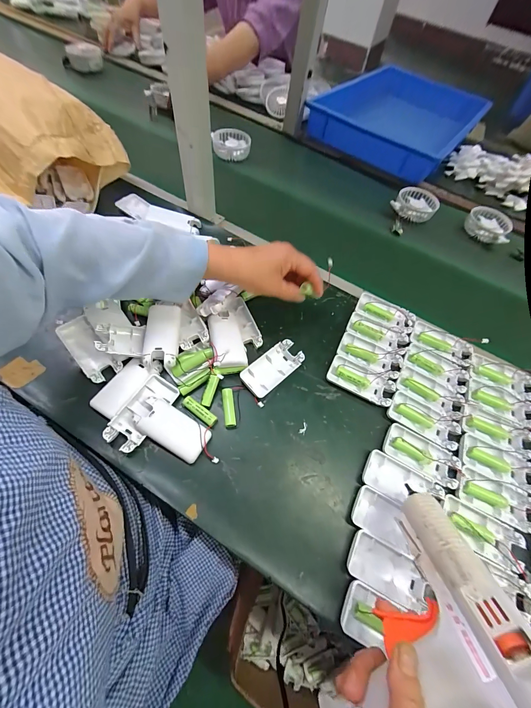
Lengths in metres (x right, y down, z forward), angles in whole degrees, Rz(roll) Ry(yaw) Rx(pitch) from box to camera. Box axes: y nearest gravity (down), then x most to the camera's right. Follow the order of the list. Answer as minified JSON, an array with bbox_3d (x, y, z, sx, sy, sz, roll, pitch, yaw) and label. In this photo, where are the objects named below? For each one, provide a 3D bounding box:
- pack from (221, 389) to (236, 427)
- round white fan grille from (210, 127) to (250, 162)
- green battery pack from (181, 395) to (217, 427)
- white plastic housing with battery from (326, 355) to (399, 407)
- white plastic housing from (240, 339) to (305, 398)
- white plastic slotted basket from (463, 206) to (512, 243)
[{"bbox_3d":[-0.048,0.072,0.373,0.014,0.018,0.048,-6,62,-9],"label":"pack"},{"bbox_3d":[-0.084,-0.506,0.689,0.087,0.048,0.082,3,61,-5],"label":"round white fan grille"},{"bbox_3d":[-0.086,0.075,0.369,0.051,0.017,0.014,34,63,12],"label":"green battery pack"},{"bbox_3d":[0.141,0.034,0.410,0.095,0.022,0.055,23,62,6],"label":"white plastic housing with battery"},{"bbox_3d":[0.011,0.021,0.406,0.095,0.019,0.044,-37,71,-22],"label":"white plastic housing"},{"bbox_3d":[0.493,-0.285,0.627,0.091,0.035,0.084,1,61,-3],"label":"white plastic slotted basket"}]

